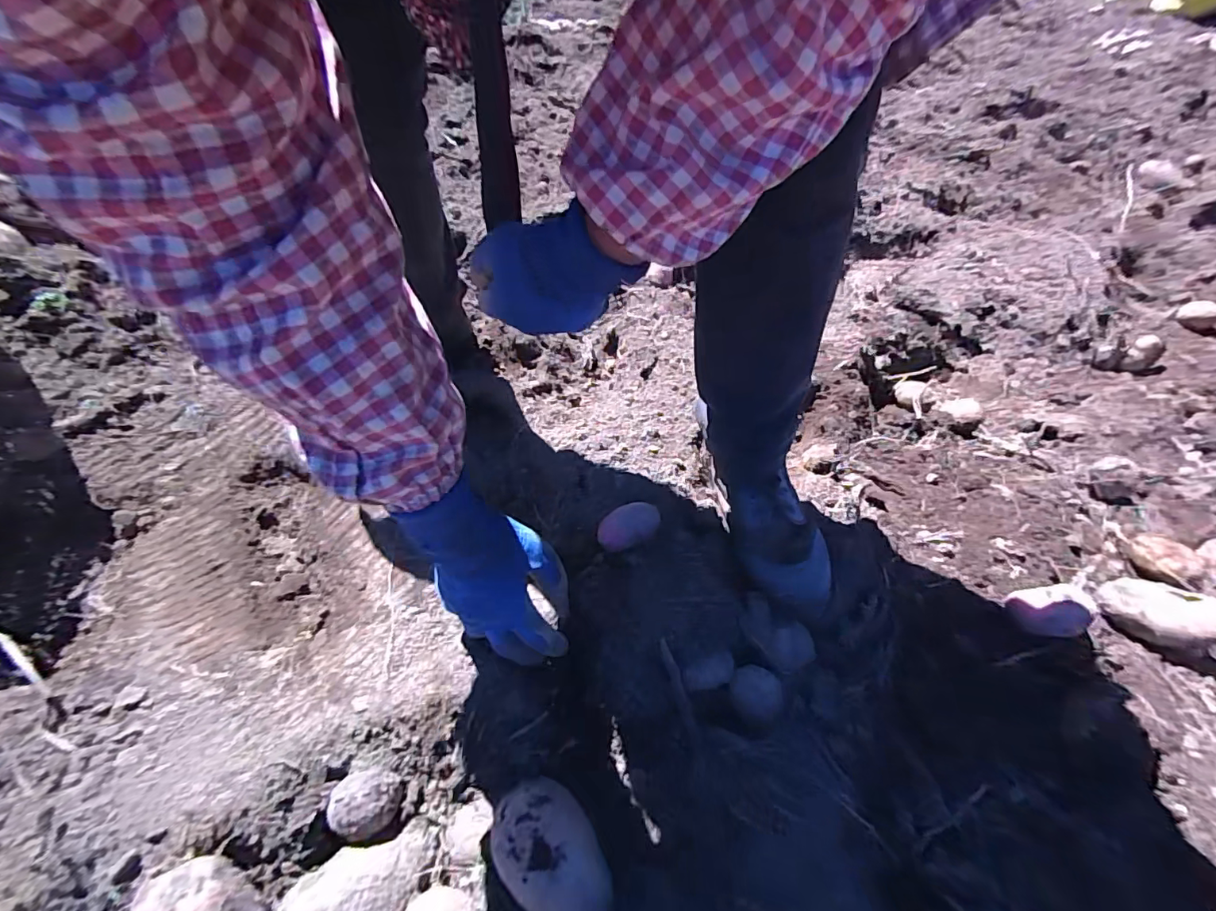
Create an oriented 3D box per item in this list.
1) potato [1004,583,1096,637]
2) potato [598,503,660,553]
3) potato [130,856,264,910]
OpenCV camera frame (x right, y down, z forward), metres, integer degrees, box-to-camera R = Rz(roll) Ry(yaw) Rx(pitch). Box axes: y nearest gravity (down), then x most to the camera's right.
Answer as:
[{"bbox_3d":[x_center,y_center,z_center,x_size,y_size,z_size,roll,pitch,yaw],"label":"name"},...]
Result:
[{"bbox_3d":[0.440,0.156,0.513,0.054,0.050,0.045,-3,57,-6],"label":"potato"},{"bbox_3d":[0.022,0.081,0.560,0.071,0.031,0.042,-28,63,-21],"label":"potato"},{"bbox_3d":[-0.272,0.297,0.336,0.060,0.033,0.055,2,57,-3],"label":"potato"}]

